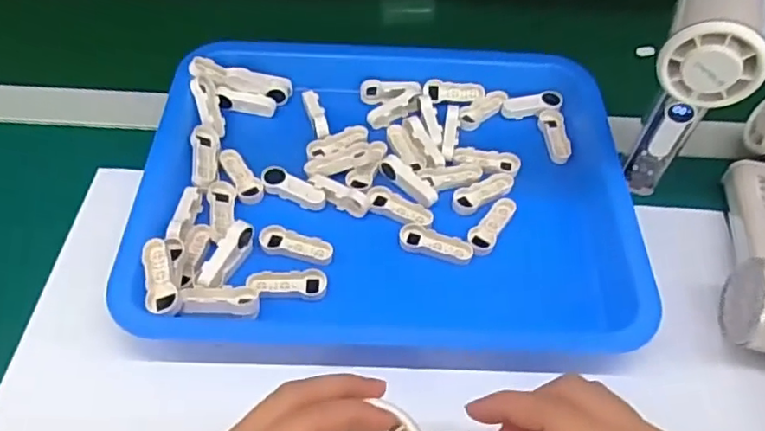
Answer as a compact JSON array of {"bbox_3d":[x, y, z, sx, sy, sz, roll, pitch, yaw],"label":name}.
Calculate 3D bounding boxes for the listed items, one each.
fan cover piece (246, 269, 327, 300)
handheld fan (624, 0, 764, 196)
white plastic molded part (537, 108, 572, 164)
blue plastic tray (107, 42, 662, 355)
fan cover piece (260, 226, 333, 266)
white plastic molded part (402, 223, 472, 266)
[{"bbox_3d":[-0.061,0.043,0.385,0.049,0.009,0.019,-3,53,-4],"label":"fan cover piece"},{"bbox_3d":[0.200,-0.079,0.404,0.056,0.143,0.066,20,55,12],"label":"handheld fan"},{"bbox_3d":[0.138,-0.063,0.478,0.020,0.008,0.052,-3,53,-5],"label":"white plastic molded part"},{"bbox_3d":[0.003,-0.037,0.437,0.324,0.034,0.276,2,53,-1],"label":"blue plastic tray"},{"bbox_3d":[-0.058,0.020,0.405,0.052,0.005,0.020,14,54,8],"label":"fan cover piece"},{"bbox_3d":[0.036,0.019,0.408,0.051,0.004,0.019,19,55,12],"label":"white plastic molded part"}]

